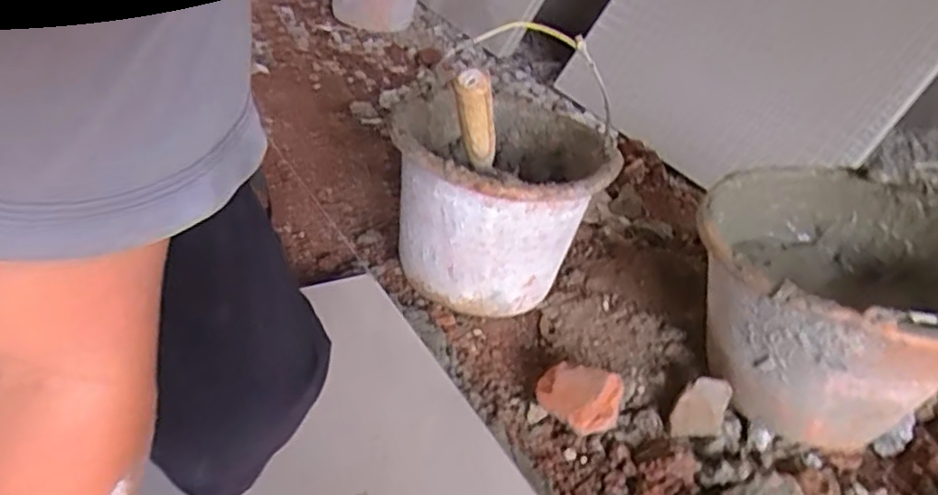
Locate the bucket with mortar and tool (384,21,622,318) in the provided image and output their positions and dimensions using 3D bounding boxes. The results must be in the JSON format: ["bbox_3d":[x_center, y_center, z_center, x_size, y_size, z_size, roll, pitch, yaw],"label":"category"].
[{"bbox_3d":[0.036,-0.087,0.782,0.235,0.250,0.284,10,32,-1],"label":"bucket with mortar and tool"}]

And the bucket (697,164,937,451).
[{"bbox_3d":[0.354,0.075,0.680,0.277,0.220,0.246,23,34,19],"label":"bucket"}]

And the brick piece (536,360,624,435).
[{"bbox_3d":[0.113,0.144,0.683,0.084,0.037,0.077,20,35,18],"label":"brick piece"}]

